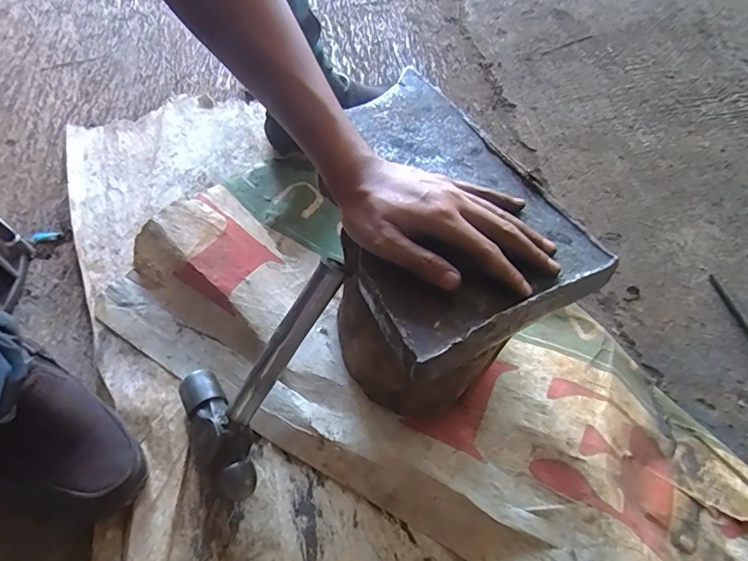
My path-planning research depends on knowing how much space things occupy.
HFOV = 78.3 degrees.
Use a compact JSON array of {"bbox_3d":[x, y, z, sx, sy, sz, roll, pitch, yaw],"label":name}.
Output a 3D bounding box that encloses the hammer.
[{"bbox_3d":[-0.106,0.083,0.444,0.139,0.049,0.257,44,108,22],"label":"hammer"}]

